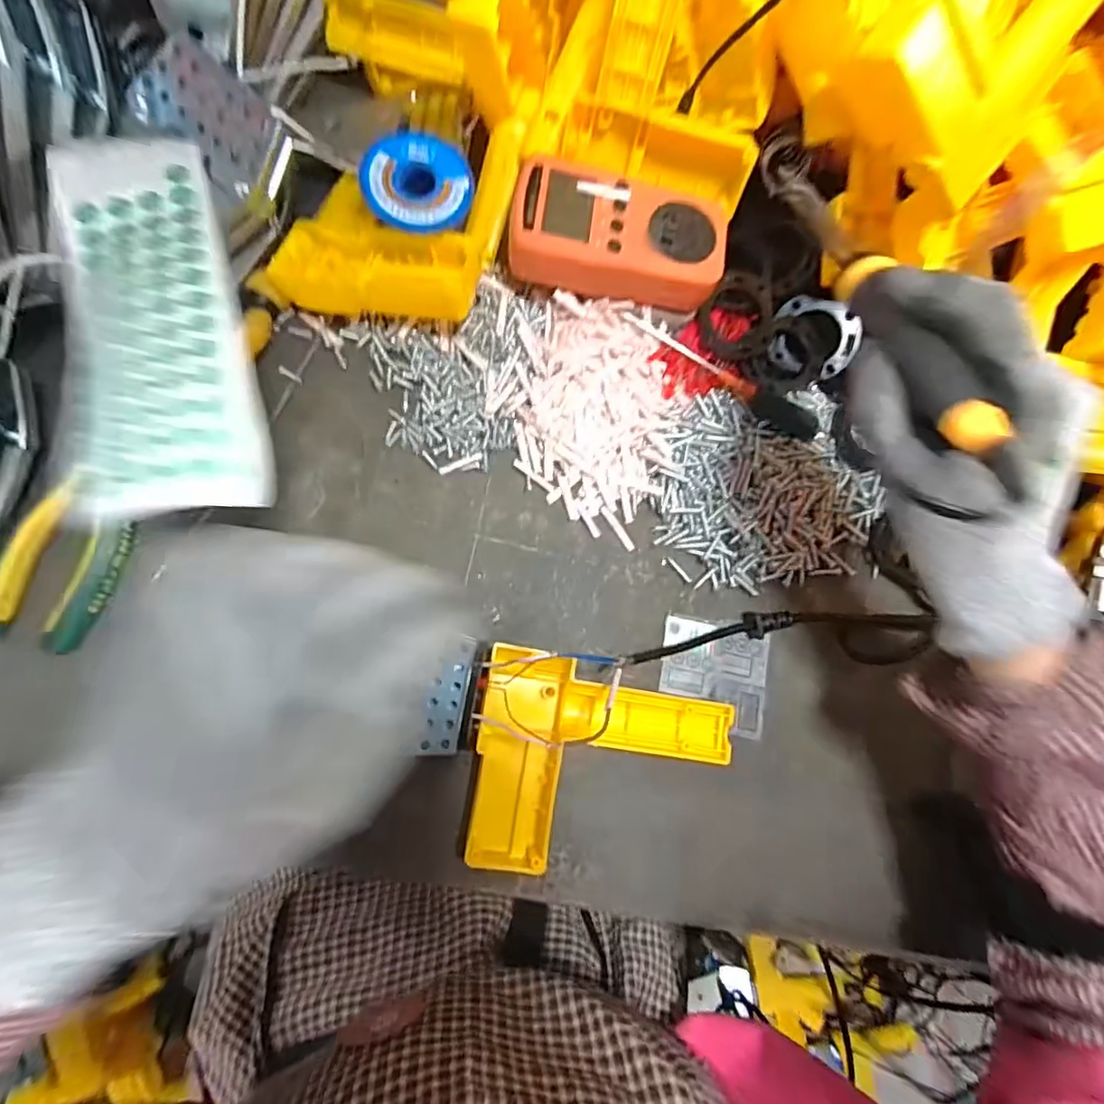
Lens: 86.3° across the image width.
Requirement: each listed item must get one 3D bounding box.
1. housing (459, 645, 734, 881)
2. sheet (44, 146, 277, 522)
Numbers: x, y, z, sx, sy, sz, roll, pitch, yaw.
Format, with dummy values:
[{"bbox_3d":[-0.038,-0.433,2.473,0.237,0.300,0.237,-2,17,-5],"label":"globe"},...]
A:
[{"bbox_3d":[0.028,0.122,0.340,0.141,0.043,0.111,11,85,-6],"label":"housing"},{"bbox_3d":[-0.160,-0.097,0.238,0.066,0.017,0.185,-14,70,-9],"label":"sheet"}]

